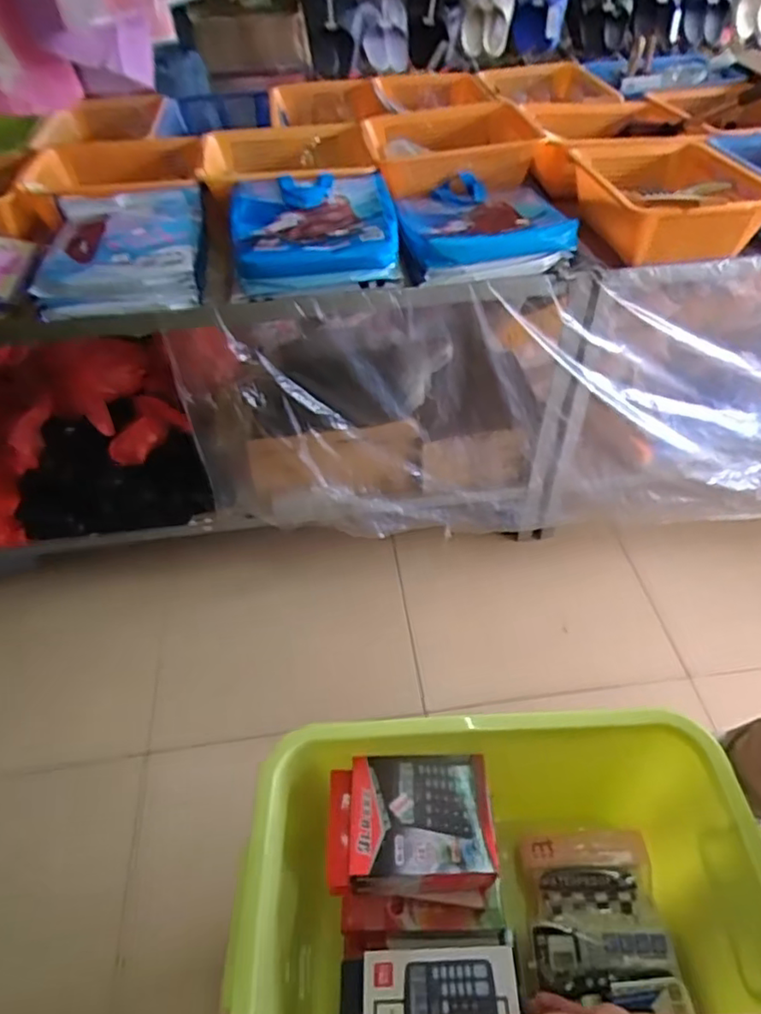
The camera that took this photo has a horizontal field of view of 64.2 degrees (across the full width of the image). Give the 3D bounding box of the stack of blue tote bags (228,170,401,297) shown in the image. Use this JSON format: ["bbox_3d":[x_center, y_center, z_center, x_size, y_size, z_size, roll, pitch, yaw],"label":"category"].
[{"bbox_3d":[-0.124,-0.530,1.151,0.306,0.083,0.338,-7,47,-4],"label":"stack of blue tote bags"}]

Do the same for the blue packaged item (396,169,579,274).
[{"bbox_3d":[0.196,-0.566,1.187,0.297,0.055,0.373,-5,47,-2],"label":"blue packaged item"}]

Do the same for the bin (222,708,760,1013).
[{"bbox_3d":[0.126,0.470,0.665,0.509,0.295,0.367,-2,47,0],"label":"bin"}]

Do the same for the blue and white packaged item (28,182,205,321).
[{"bbox_3d":[-0.480,-0.487,1.146,0.287,0.085,0.357,-7,47,-4],"label":"blue and white packaged item"}]

